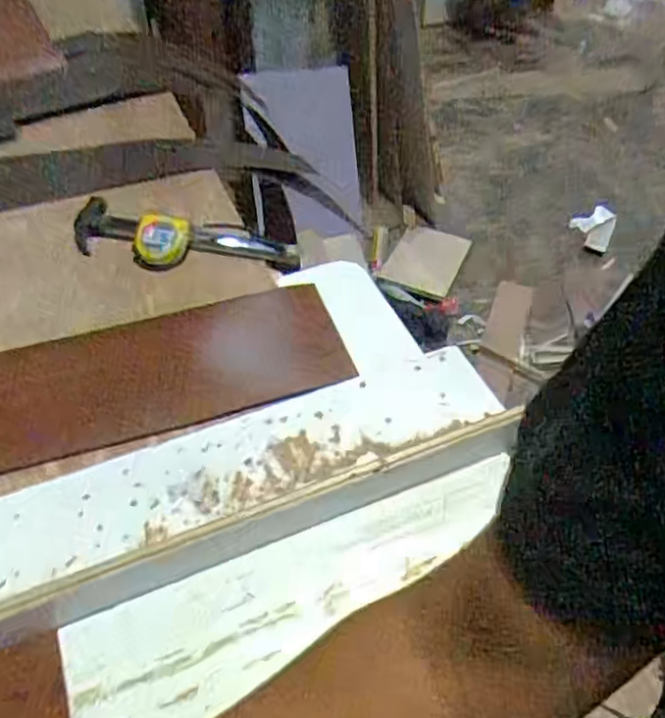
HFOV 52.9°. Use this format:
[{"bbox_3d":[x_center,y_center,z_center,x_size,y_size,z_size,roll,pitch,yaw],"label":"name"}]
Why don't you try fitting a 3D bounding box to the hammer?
[{"bbox_3d":[-0.214,-0.159,0.928,0.317,0.043,0.098,14,50,12],"label":"hammer"}]

